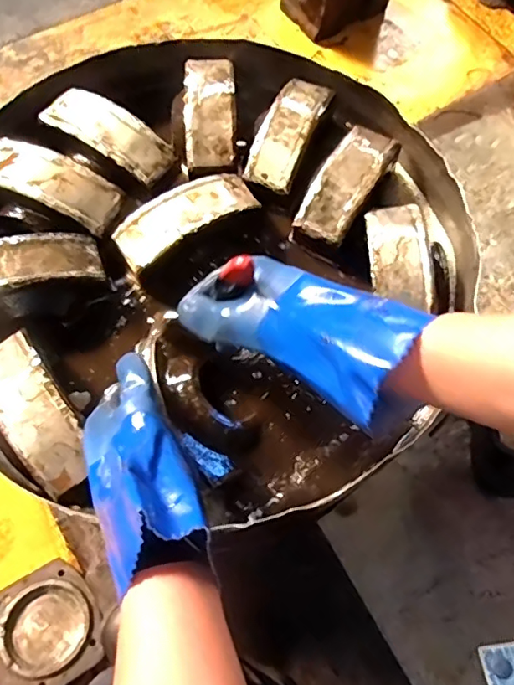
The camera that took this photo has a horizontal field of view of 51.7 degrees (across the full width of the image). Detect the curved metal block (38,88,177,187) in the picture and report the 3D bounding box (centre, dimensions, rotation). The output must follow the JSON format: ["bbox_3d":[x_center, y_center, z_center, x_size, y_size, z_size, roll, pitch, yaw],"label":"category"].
[{"bbox_3d":[-0.169,-0.239,0.608,0.153,0.033,0.058,33,70,9],"label":"curved metal block"}]

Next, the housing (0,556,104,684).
[{"bbox_3d":[-0.301,0.406,0.743,0.148,0.032,0.153,-25,61,-21],"label":"housing"}]

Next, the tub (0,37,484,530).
[{"bbox_3d":[-0.058,-0.099,0.569,0.552,0.096,0.533,1,68,-4],"label":"tub"}]

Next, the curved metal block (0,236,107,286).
[{"bbox_3d":[-0.245,-0.076,0.542,0.163,0.038,0.059,-15,70,-10],"label":"curved metal block"}]

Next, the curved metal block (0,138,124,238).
[{"bbox_3d":[-0.229,-0.174,0.578,0.152,0.035,0.059,24,68,6],"label":"curved metal block"}]

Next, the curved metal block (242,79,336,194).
[{"bbox_3d":[0.036,-0.248,0.620,0.059,0.034,0.147,24,68,5],"label":"curved metal block"}]

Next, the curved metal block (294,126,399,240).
[{"bbox_3d":[0.101,-0.180,0.596,0.060,0.042,0.148,33,69,9],"label":"curved metal block"}]

